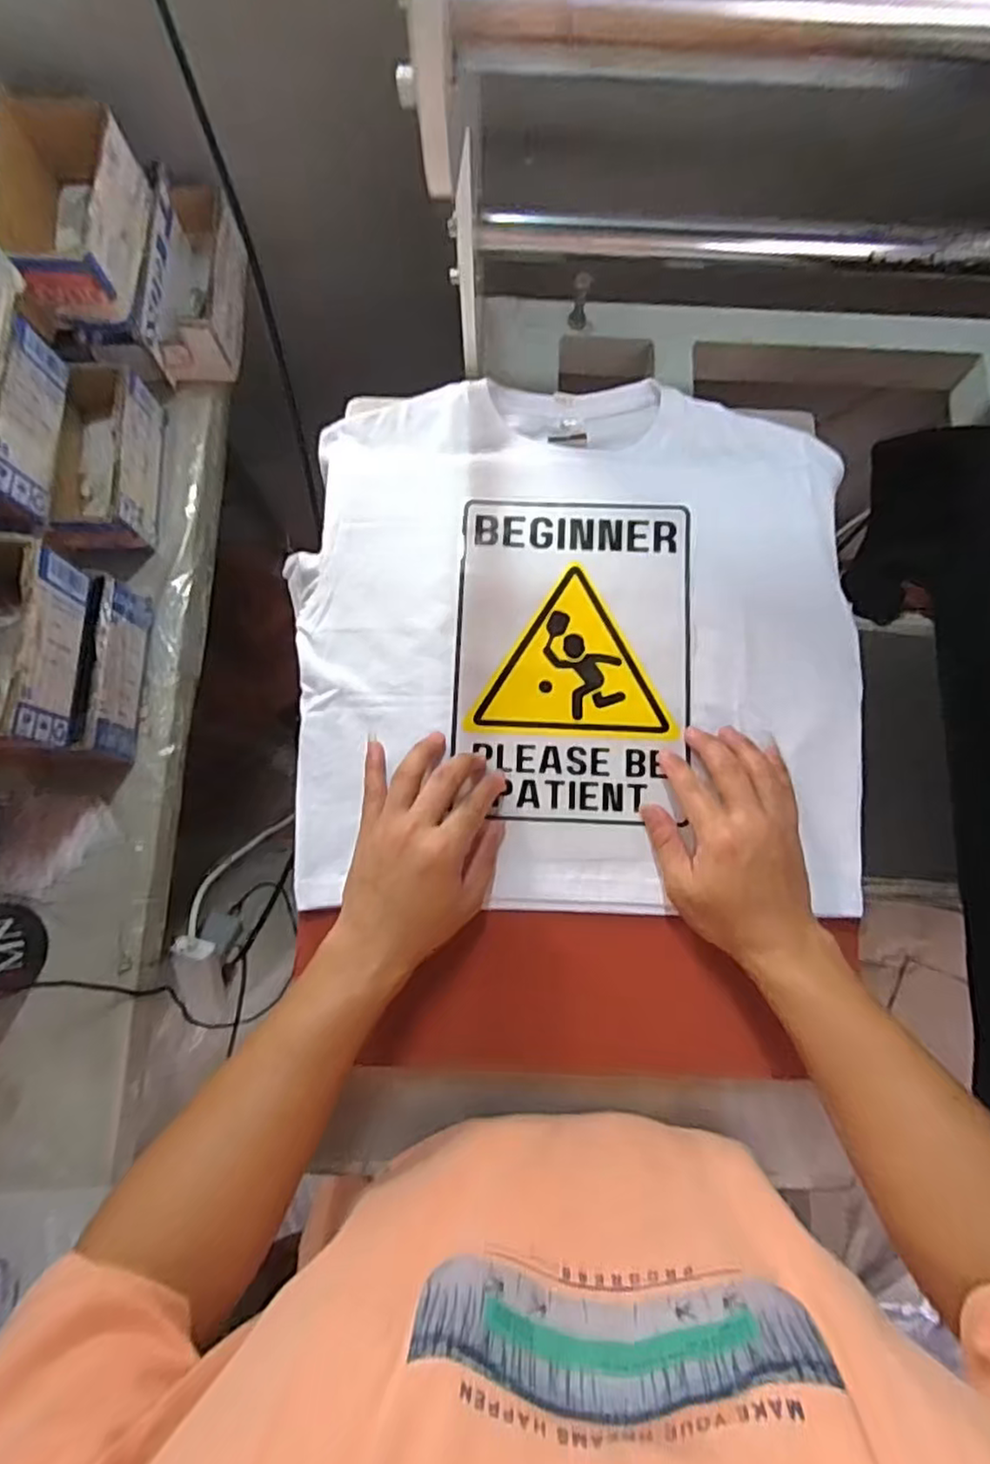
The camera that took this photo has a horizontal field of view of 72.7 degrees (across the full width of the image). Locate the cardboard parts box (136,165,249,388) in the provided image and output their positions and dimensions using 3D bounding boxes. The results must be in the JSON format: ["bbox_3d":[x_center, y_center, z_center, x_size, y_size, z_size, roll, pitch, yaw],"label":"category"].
[{"bbox_3d":[-0.287,-0.441,0.666,0.076,0.080,0.178,3,79,0],"label":"cardboard parts box"}]

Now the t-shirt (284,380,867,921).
[{"bbox_3d":[0.061,-0.079,0.519,0.414,0.020,0.412,1,79,0],"label":"t-shirt"}]

